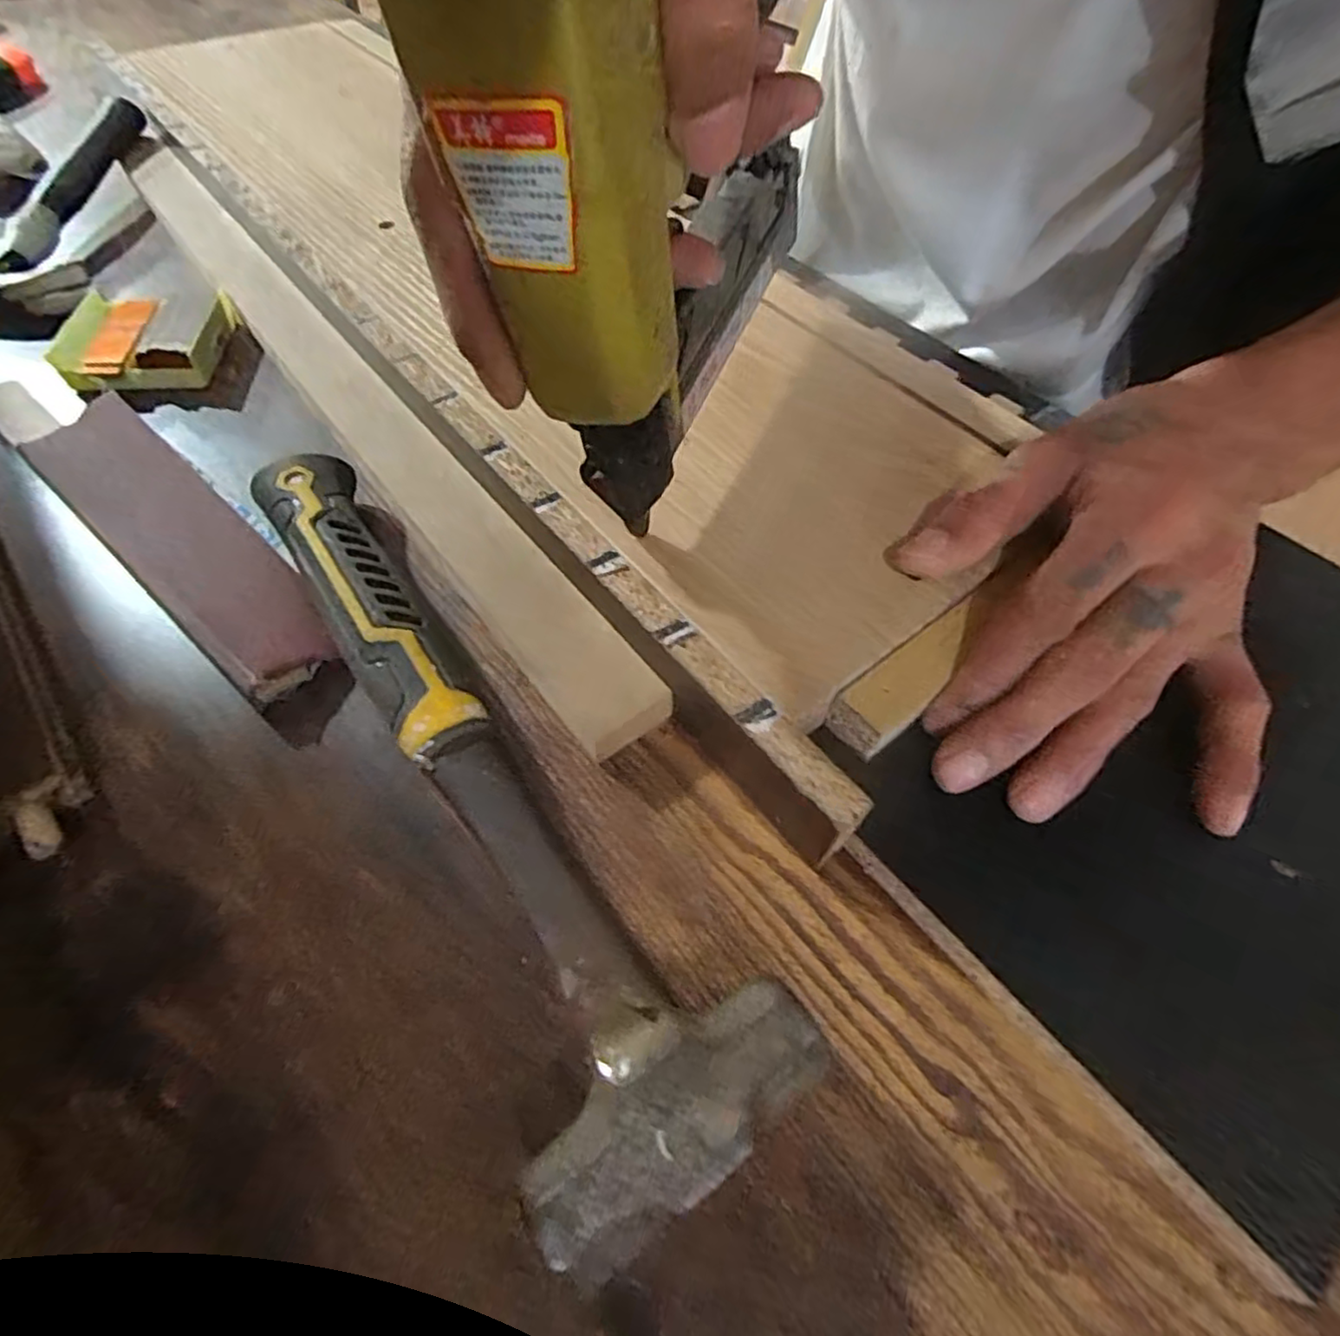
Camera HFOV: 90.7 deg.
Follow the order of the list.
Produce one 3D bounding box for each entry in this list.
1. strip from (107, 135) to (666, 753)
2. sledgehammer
[{"bbox_3d":[-0.173,-0.153,0.316,0.033,0.013,0.513,-32,63,-22],"label":"strip"},{"bbox_3d":[-0.071,0.019,0.201,0.065,0.032,0.265,-32,63,-22],"label":"sledgehammer"}]

